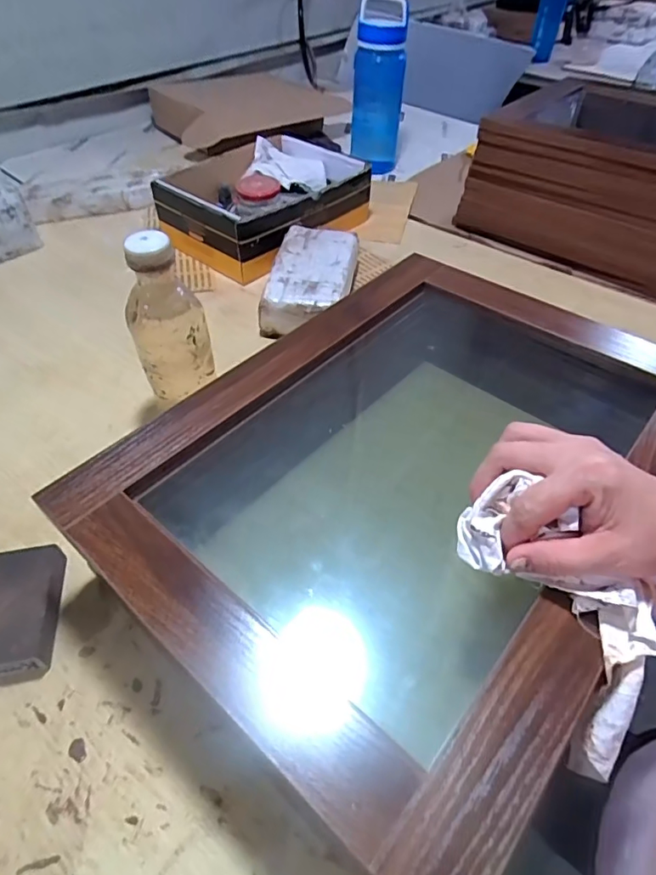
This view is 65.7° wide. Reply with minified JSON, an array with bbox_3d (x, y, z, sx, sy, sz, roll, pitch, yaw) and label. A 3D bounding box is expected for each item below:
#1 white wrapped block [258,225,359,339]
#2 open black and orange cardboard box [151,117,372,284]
[{"bbox_3d":[-0.022,-0.220,0.723,0.112,0.070,0.201,7,48,5],"label":"white wrapped block"},{"bbox_3d":[-0.101,-0.397,0.850,0.223,0.110,0.302,30,55,24],"label":"open black and orange cardboard box"}]

